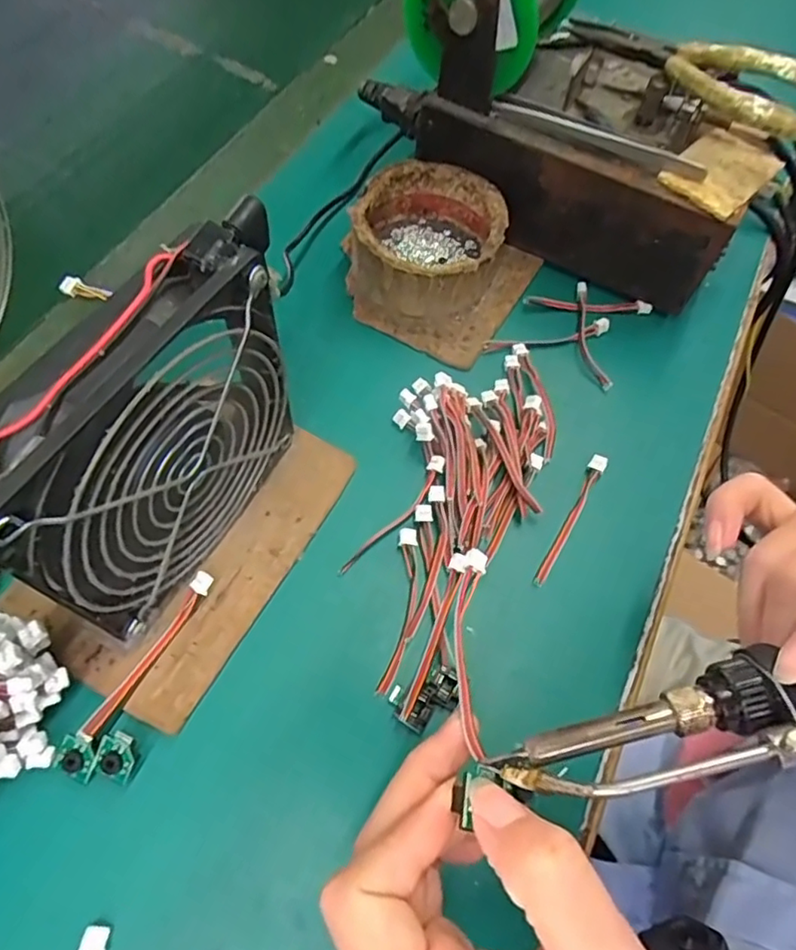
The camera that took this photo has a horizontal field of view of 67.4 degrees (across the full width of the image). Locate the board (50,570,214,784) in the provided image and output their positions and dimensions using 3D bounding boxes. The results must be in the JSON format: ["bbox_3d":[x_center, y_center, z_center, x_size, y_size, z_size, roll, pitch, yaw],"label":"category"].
[{"bbox_3d":[-0.104,0.077,0.241,0.014,0.011,0.086,26,64,7],"label":"board"}]

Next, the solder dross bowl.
[{"bbox_3d":[0.016,-0.133,0.340,0.079,0.042,0.081,2,64,-5],"label":"solder dross bowl"}]

